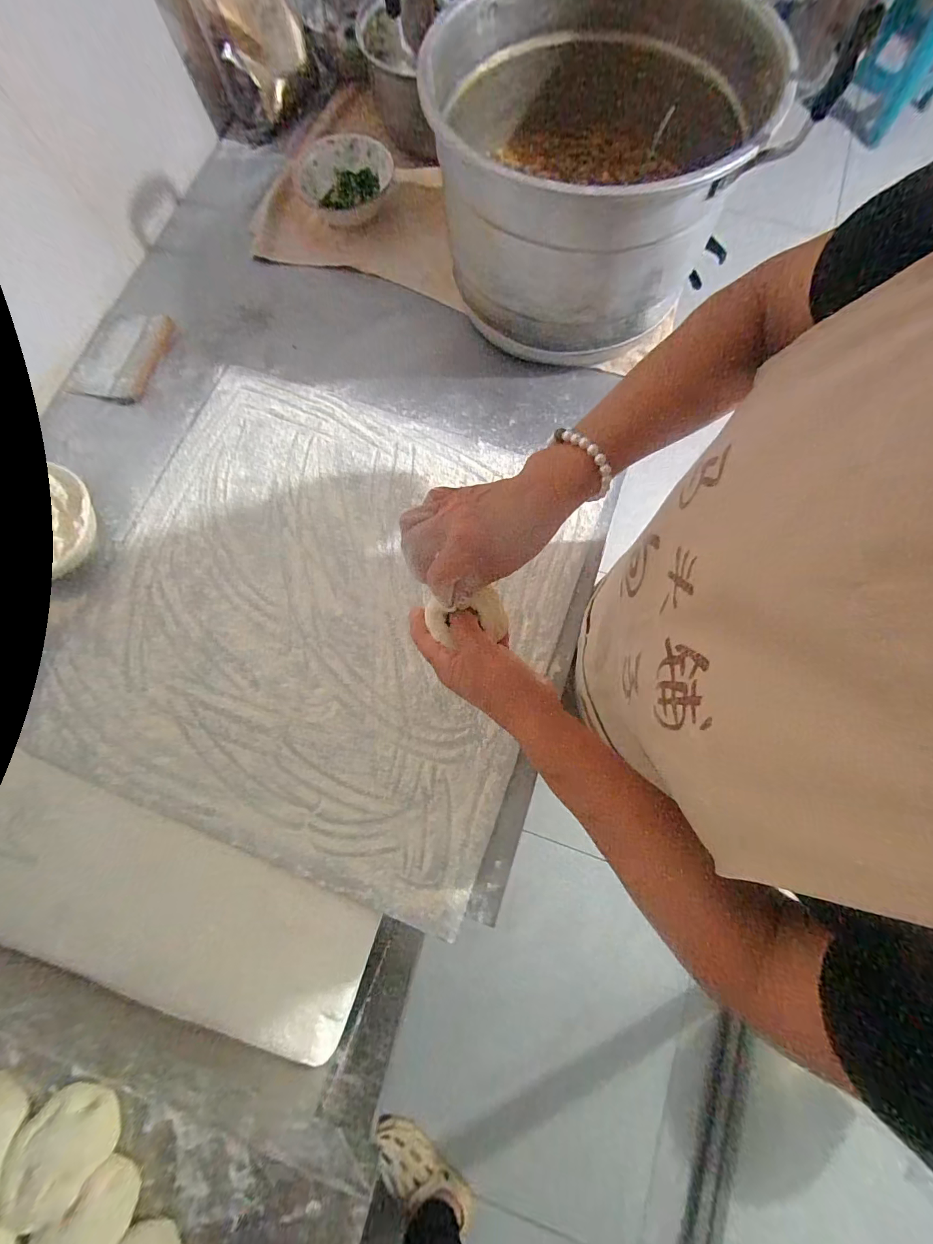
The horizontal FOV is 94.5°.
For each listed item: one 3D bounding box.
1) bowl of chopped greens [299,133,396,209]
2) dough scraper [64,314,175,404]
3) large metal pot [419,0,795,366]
[{"bbox_3d":[-0.187,-0.670,0.650,0.140,0.041,0.108,7,77,3],"label":"bowl of chopped greens"},{"bbox_3d":[-0.500,-0.382,0.621,0.123,0.015,0.141,11,79,10],"label":"dough scraper"},{"bbox_3d":[0.134,-0.508,0.524,0.335,0.228,0.325,0,77,1],"label":"large metal pot"}]

